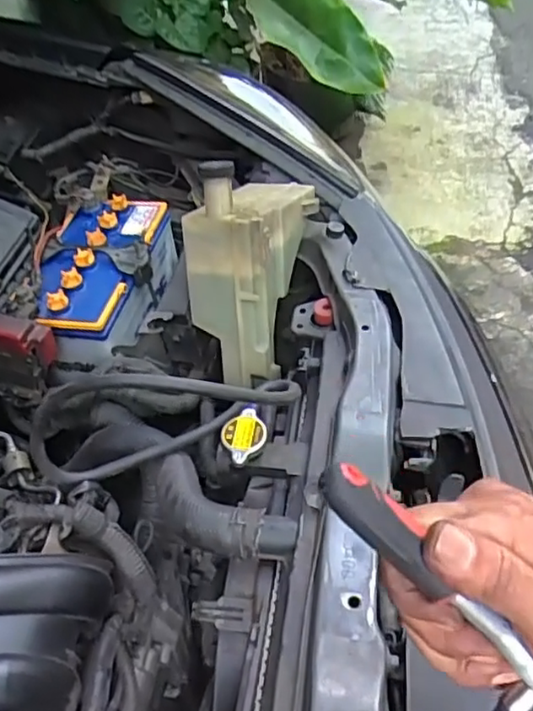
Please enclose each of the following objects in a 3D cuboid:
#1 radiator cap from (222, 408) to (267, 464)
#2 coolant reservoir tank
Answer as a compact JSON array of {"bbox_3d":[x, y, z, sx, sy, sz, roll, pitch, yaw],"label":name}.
[{"bbox_3d":[-0.020,0.076,0.615,0.041,0.024,0.065,-7,44,3],"label":"radiator cap"},{"bbox_3d":[-0.018,-0.118,0.764,0.102,0.206,0.218,7,46,17],"label":"coolant reservoir tank"}]

